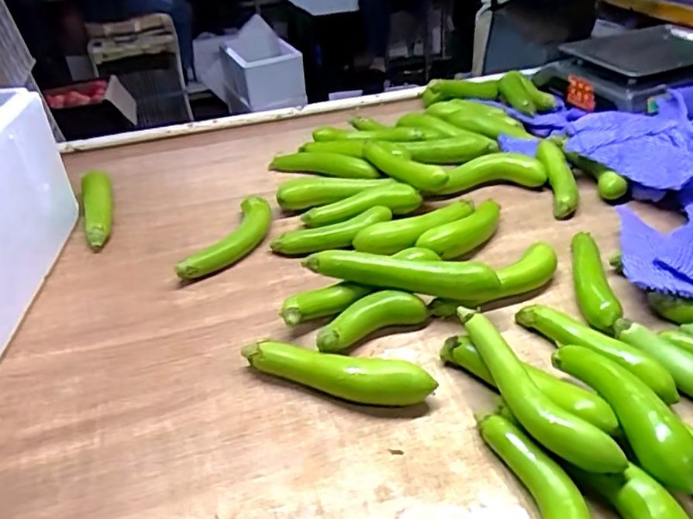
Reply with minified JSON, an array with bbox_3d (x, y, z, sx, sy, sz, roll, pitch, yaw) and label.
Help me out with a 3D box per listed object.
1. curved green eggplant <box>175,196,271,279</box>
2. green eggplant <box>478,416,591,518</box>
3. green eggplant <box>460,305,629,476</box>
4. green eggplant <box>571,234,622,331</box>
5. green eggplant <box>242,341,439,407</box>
[{"bbox_3d":[-0.182,-0.035,0.942,0.081,0.045,0.207,11,38,18],"label":"curved green eggplant"},{"bbox_3d":[0.185,0.229,0.553,0.068,0.038,0.200,-5,36,-3],"label":"green eggplant"},{"bbox_3d":[0.185,0.134,0.618,0.044,0.039,0.237,-19,39,-21],"label":"green eggplant"},{"bbox_3d":[0.346,0.025,0.823,0.045,0.034,0.219,4,36,9],"label":"green eggplant"},{"bbox_3d":[-0.014,0.135,0.691,0.234,0.052,0.043,8,37,15],"label":"green eggplant"}]

